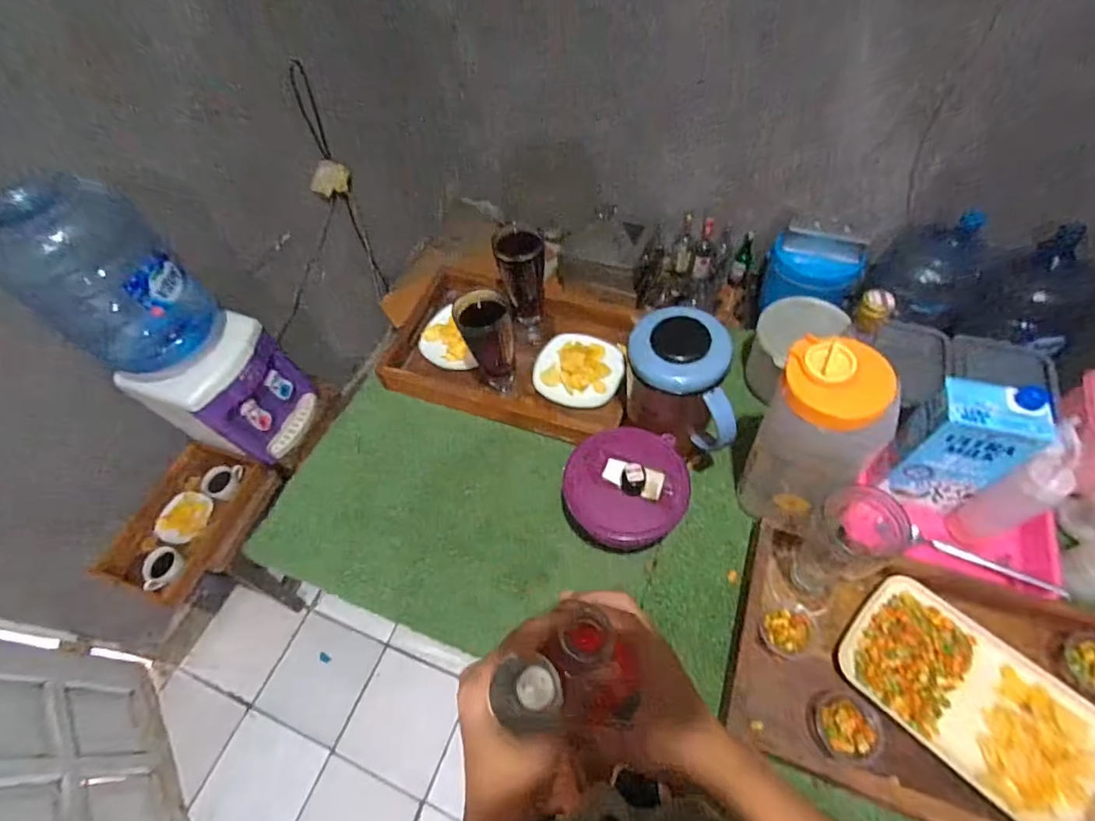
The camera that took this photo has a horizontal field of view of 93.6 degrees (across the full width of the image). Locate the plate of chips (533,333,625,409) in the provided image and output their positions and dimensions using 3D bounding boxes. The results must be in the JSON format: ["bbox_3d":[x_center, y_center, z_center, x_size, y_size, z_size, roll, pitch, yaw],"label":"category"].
[{"bbox_3d":[0.050,-0.069,0.833,0.137,0.024,0.135,12,59,12],"label":"plate of chips"}]

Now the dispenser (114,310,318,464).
[{"bbox_3d":[-0.881,-0.076,1.418,0.298,0.399,0.288,19,61,16],"label":"dispenser"}]

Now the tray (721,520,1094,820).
[{"bbox_3d":[0.409,0.287,0.538,0.392,0.069,0.238,16,61,15],"label":"tray"}]

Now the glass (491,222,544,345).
[{"bbox_3d":[-0.035,-0.193,0.833,0.071,0.205,0.065,-7,57,0],"label":"glass"}]

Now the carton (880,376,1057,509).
[{"bbox_3d":[0.475,0.042,0.592,0.097,0.170,0.061,18,61,16],"label":"carton"}]

